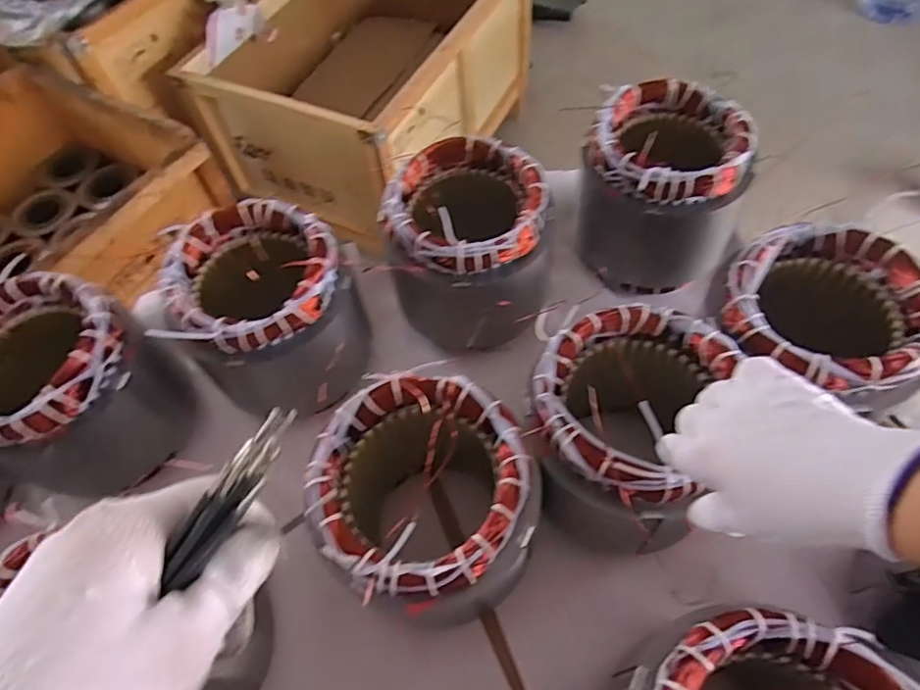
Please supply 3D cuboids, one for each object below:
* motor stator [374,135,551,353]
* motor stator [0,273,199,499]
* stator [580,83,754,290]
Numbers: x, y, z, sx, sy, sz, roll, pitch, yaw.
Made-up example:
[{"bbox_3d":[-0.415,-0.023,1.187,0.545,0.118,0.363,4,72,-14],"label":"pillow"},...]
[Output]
[{"bbox_3d":[0.009,-0.090,0.530,0.143,0.133,0.136,2,59,6],"label":"motor stator"},{"bbox_3d":[-0.327,0.040,0.482,0.136,0.142,0.139,25,64,18],"label":"motor stator"},{"bbox_3d":[0.194,-0.149,0.558,0.146,0.144,0.144,20,62,16],"label":"stator"}]

